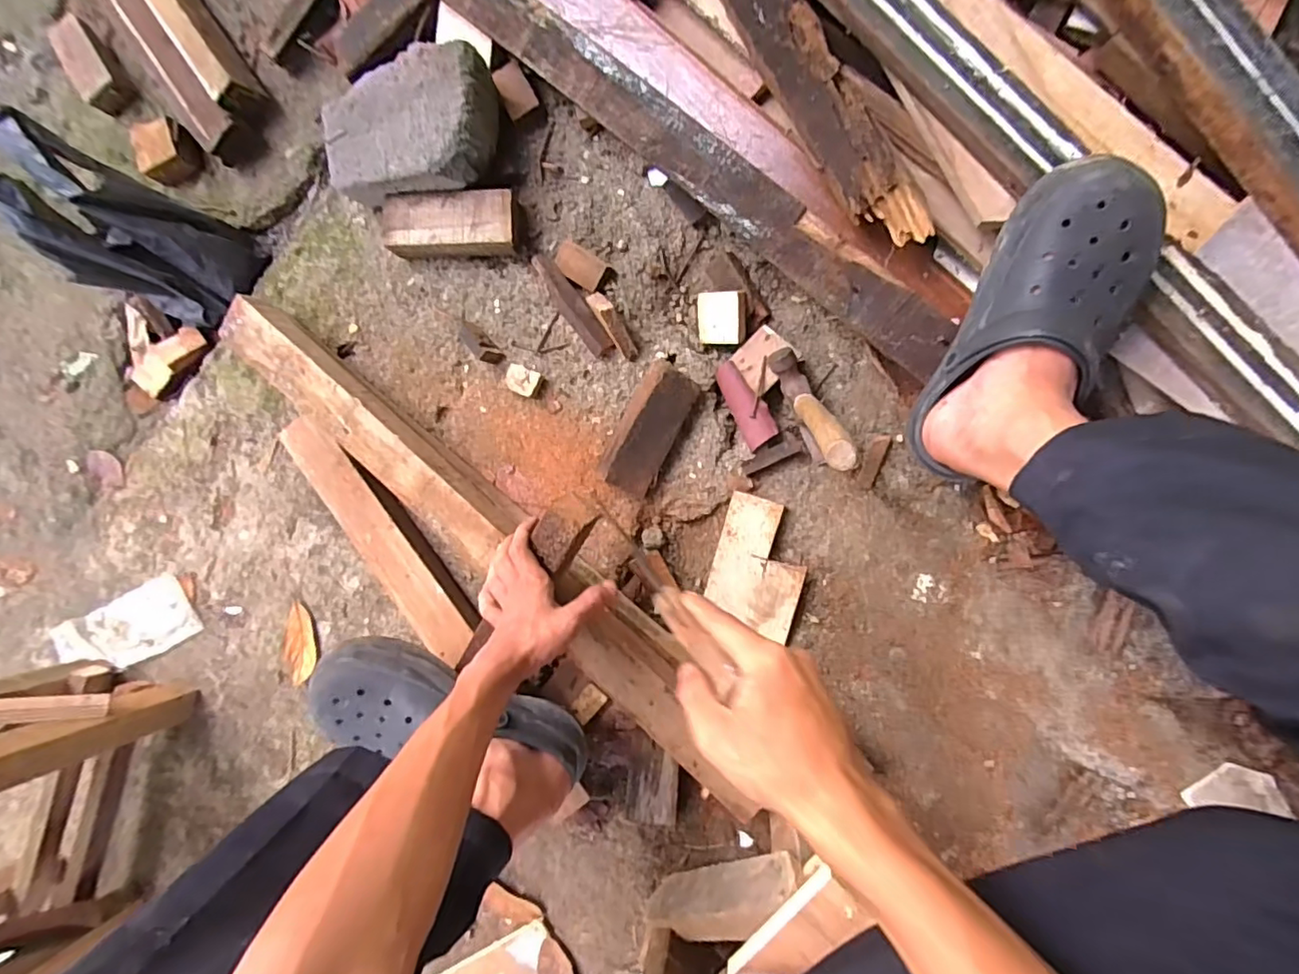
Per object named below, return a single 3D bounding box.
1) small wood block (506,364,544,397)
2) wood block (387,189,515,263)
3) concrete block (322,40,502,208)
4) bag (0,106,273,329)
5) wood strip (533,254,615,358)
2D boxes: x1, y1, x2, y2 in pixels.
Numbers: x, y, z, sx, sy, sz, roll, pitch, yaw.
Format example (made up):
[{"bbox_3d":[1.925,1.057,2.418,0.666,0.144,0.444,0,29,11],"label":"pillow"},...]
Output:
[{"bbox_3d":[-0.151,-0.126,0.703,0.040,0.021,0.031,26,95,8],"label":"small wood block"},{"bbox_3d":[-0.234,-0.312,0.709,0.154,0.046,0.070,-1,91,9],"label":"wood block"},{"bbox_3d":[-0.277,-0.405,0.671,0.208,0.070,0.127,-6,90,9],"label":"concrete block"},{"bbox_3d":[-0.626,-0.298,0.712,0.161,0.190,0.147,23,94,8],"label":"bag"},{"bbox_3d":[-0.092,-0.216,0.696,0.030,0.020,0.145,-36,85,8],"label":"wood strip"}]

